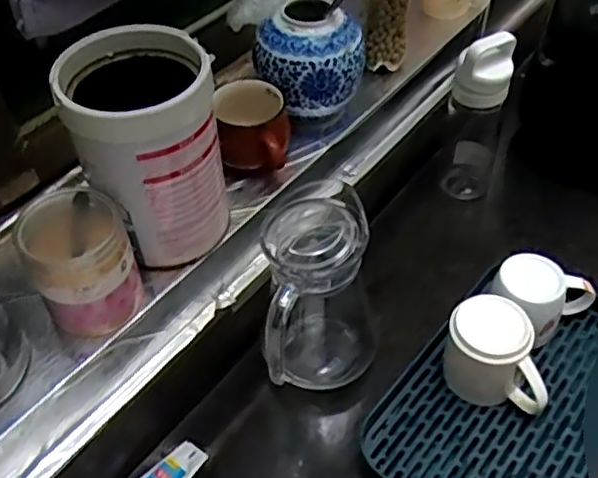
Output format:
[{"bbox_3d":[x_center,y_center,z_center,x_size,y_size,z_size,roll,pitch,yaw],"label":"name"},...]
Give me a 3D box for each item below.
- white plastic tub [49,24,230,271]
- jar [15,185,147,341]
[{"bbox_3d":[-0.131,-0.073,0.579,0.120,0.197,0.119,-2,44,2],"label":"white plastic tub"},{"bbox_3d":[-0.185,0.025,0.555,0.081,0.113,0.078,-2,44,2],"label":"jar"}]

